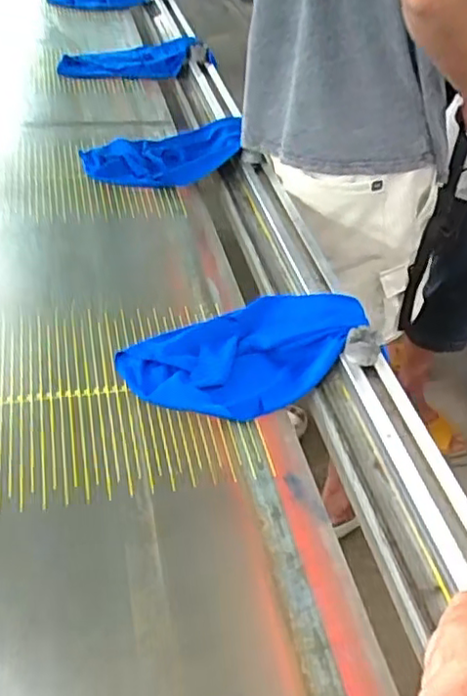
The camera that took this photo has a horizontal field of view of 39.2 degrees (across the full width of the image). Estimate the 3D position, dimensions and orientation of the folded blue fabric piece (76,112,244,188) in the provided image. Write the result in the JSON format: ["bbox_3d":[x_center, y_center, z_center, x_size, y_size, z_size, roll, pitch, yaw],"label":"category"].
[{"bbox_3d":[-0.103,-0.333,1.113,0.281,0.039,0.156,-24,55,-24],"label":"folded blue fabric piece"}]

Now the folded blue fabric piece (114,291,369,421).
[{"bbox_3d":[0.023,0.003,0.744,0.285,0.046,0.144,-14,45,-20],"label":"folded blue fabric piece"}]

